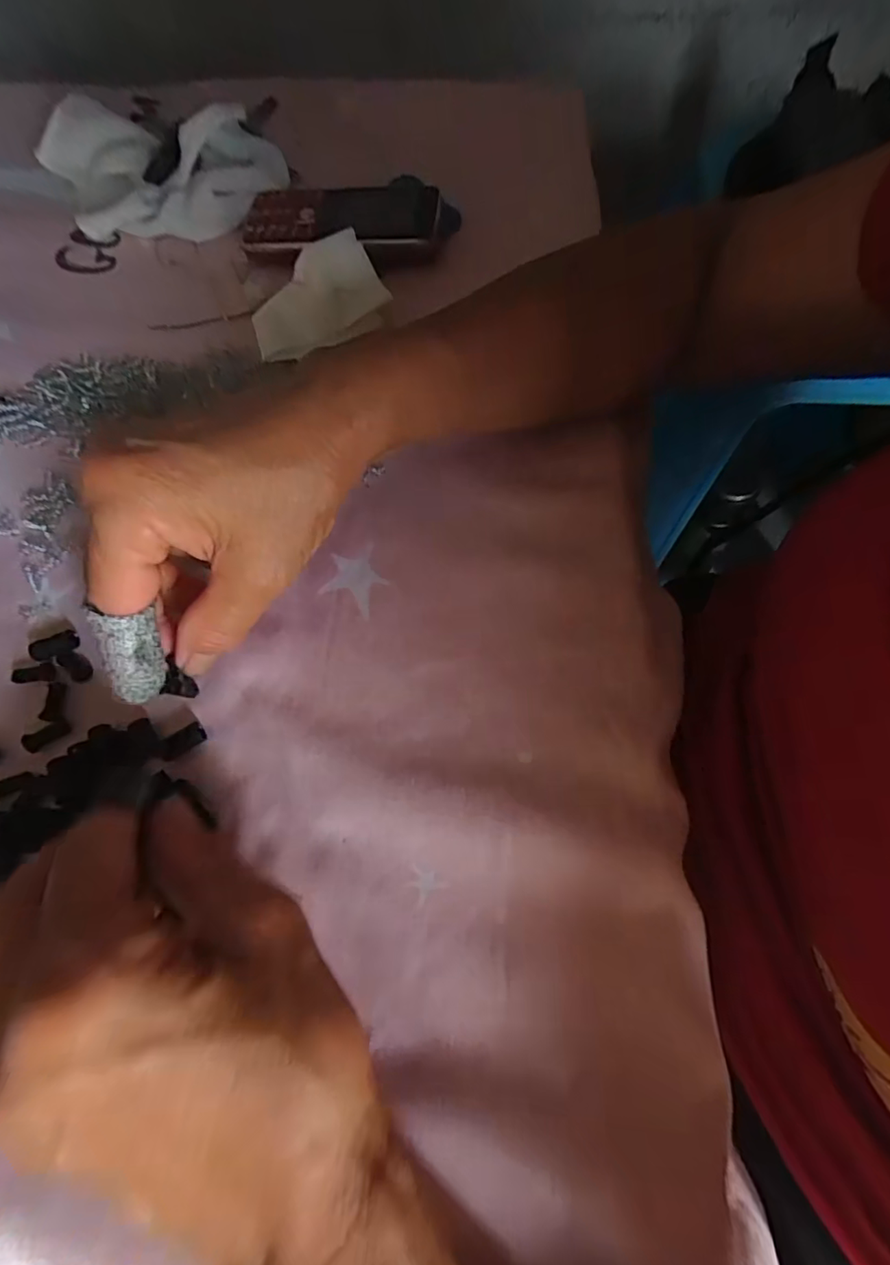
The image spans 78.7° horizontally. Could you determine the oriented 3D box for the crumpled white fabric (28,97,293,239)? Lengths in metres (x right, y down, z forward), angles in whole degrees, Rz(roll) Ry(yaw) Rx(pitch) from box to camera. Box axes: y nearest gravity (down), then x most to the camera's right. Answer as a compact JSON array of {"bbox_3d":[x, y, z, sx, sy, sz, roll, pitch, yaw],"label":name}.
[{"bbox_3d":[-0.195,-0.296,0.344,0.163,0.047,0.088,10,68,6],"label":"crumpled white fabric"}]

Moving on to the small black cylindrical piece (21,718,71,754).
[{"bbox_3d":[-0.170,0.044,0.231,0.017,0.004,0.008,-32,70,-11],"label":"small black cylindrical piece"}]

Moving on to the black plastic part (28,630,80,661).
[{"bbox_3d":[-0.176,0.006,0.245,0.021,0.004,0.010,-20,69,-6],"label":"black plastic part"}]

